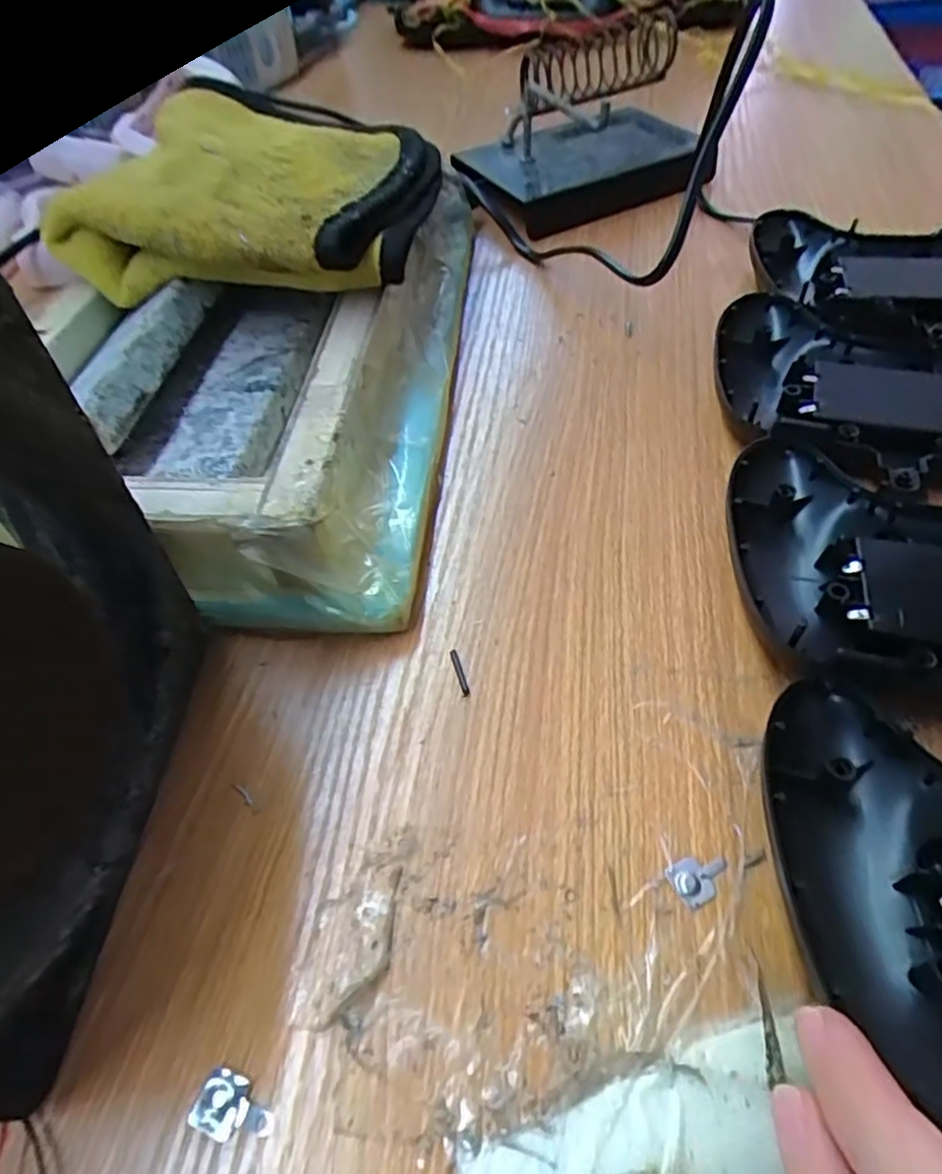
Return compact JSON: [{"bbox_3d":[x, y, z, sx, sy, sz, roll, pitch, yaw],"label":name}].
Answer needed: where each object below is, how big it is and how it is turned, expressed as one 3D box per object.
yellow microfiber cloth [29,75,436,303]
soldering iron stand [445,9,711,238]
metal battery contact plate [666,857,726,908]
[{"bbox_3d":[-0.083,-0.162,0.283,0.136,0.052,0.132,13,54,13],"label":"yellow microfiber cloth"},{"bbox_3d":[0.066,-0.264,0.379,0.142,0.062,0.115,-25,54,-15],"label":"soldering iron stand"},{"bbox_3d":[0.054,0.067,0.154,0.014,0.004,0.010,-24,54,-15],"label":"metal battery contact plate"}]

